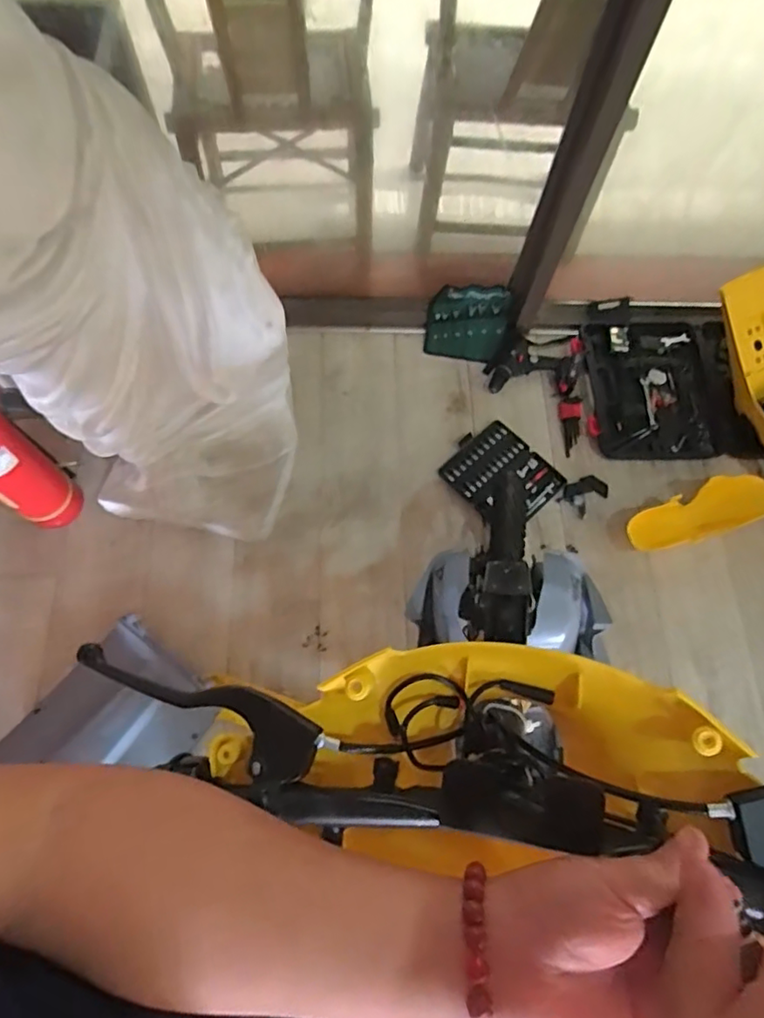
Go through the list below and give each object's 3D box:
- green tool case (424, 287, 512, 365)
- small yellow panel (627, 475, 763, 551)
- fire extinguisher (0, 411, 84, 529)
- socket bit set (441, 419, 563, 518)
[{"bbox_3d":[0.226,-0.499,1.557,0.211,0.084,0.173,6,69,0],"label":"green tool case"},{"bbox_3d":[0.744,0.010,1.389,0.321,0.071,0.121,-20,73,6],"label":"small yellow panel"},{"bbox_3d":[-0.766,-0.086,1.184,0.153,0.432,0.158,31,71,9],"label":"fire extinguisher"},{"bbox_3d":[0.299,-0.087,1.470,0.224,0.028,0.251,-38,77,-12],"label":"socket bit set"}]

